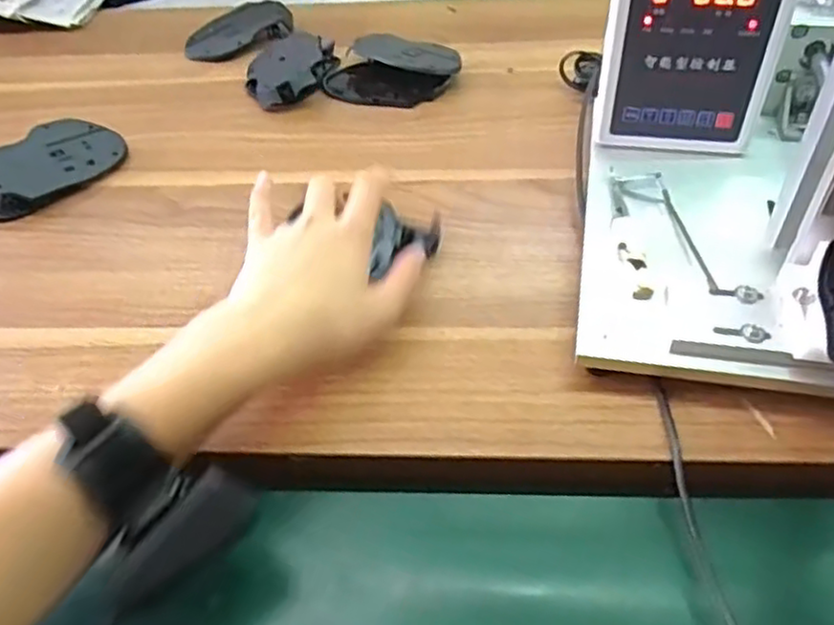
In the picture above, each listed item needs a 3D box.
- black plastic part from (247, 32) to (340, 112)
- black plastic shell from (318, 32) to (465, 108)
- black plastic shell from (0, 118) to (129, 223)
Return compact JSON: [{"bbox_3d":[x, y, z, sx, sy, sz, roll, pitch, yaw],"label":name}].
[{"bbox_3d":[-0.123,-0.239,0.649,0.075,0.024,0.128,6,49,10],"label":"black plastic part"},{"bbox_3d":[-0.025,-0.229,0.629,0.123,0.025,0.092,8,49,11],"label":"black plastic shell"},{"bbox_3d":[-0.298,-0.120,0.550,0.075,0.032,0.117,16,51,18],"label":"black plastic shell"}]

